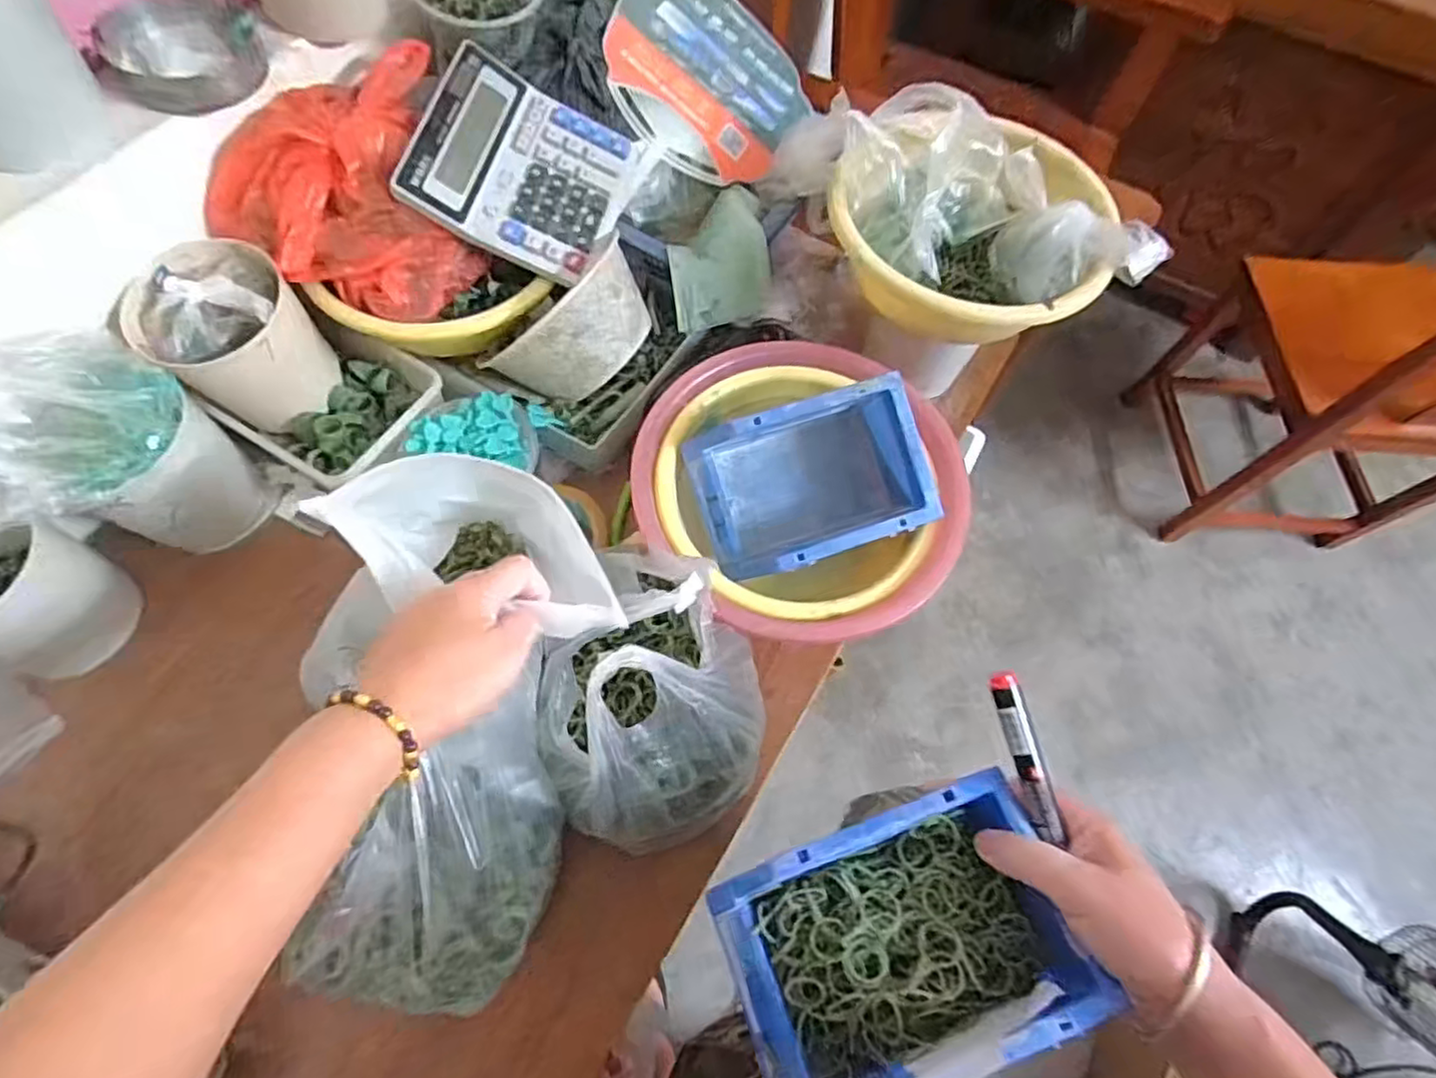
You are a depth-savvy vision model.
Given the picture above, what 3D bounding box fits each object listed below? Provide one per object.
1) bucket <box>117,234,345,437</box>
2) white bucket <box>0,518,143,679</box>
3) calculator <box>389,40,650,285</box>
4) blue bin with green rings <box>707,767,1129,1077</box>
[{"bbox_3d":[-0.391,-0.161,0.564,0.118,0.111,0.109,1,65,-1],"label":"bucket"},{"bbox_3d":[-0.521,0.036,0.502,0.107,0.109,0.102,1,65,-1],"label":"white bucket"},{"bbox_3d":[-0.160,-0.313,0.580,0.167,0.019,0.165,21,73,-19],"label":"calculator"},{"bbox_3d":[0.094,0.213,0.362,0.170,0.054,0.119,-19,67,-10],"label":"blue bin with green rings"}]

